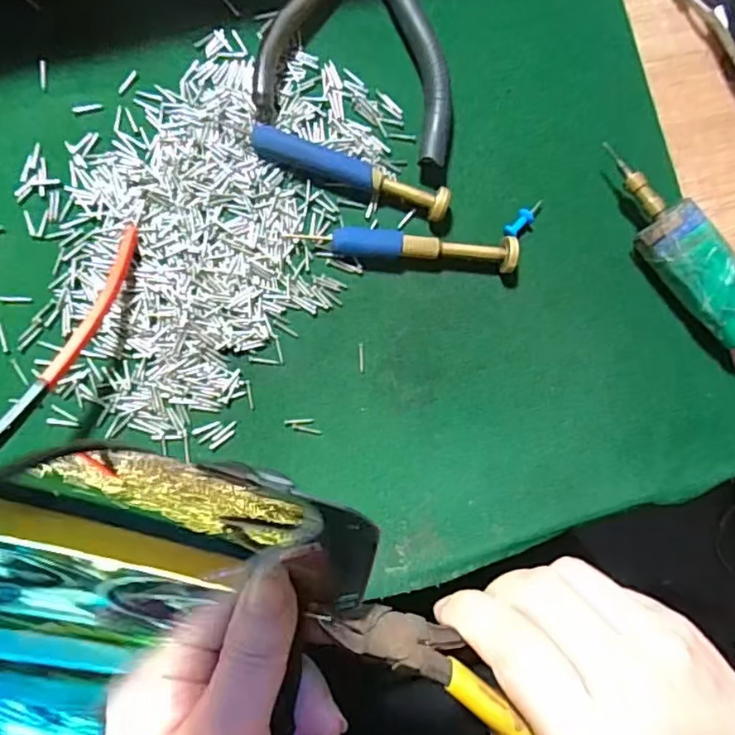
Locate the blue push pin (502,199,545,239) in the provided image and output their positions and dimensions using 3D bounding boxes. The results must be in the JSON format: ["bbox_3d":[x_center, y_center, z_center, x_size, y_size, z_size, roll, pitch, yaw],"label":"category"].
[{"bbox_3d":[0.071,-0.067,0.277,0.025,0.006,0.008,-42,91,-10],"label":"blue push pin"}]

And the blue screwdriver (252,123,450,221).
[{"bbox_3d":[-0.007,-0.083,0.264,0.086,0.013,0.013,18,82,-6],"label":"blue screwdriver"}]

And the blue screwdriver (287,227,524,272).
[{"bbox_3d":[0.017,-0.052,0.264,0.093,0.015,0.012,6,83,-8],"label":"blue screwdriver"}]

